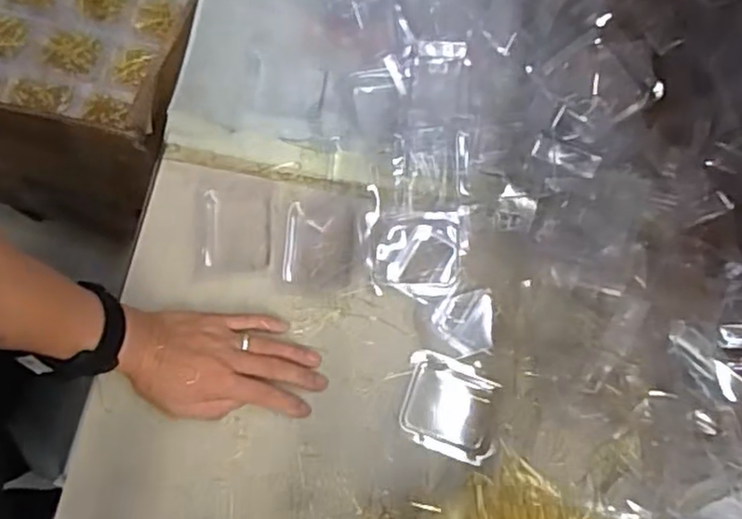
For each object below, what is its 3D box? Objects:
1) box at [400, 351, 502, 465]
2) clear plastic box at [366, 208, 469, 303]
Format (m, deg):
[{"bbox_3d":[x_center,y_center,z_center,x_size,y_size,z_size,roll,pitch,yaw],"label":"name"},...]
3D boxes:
[{"bbox_3d":[0.068,0.126,0.555,0.085,0.029,0.073,20,77,4],"label":"box"},{"bbox_3d":[0.041,-0.003,0.576,0.086,0.025,0.074,-1,77,-1],"label":"clear plastic box"}]

